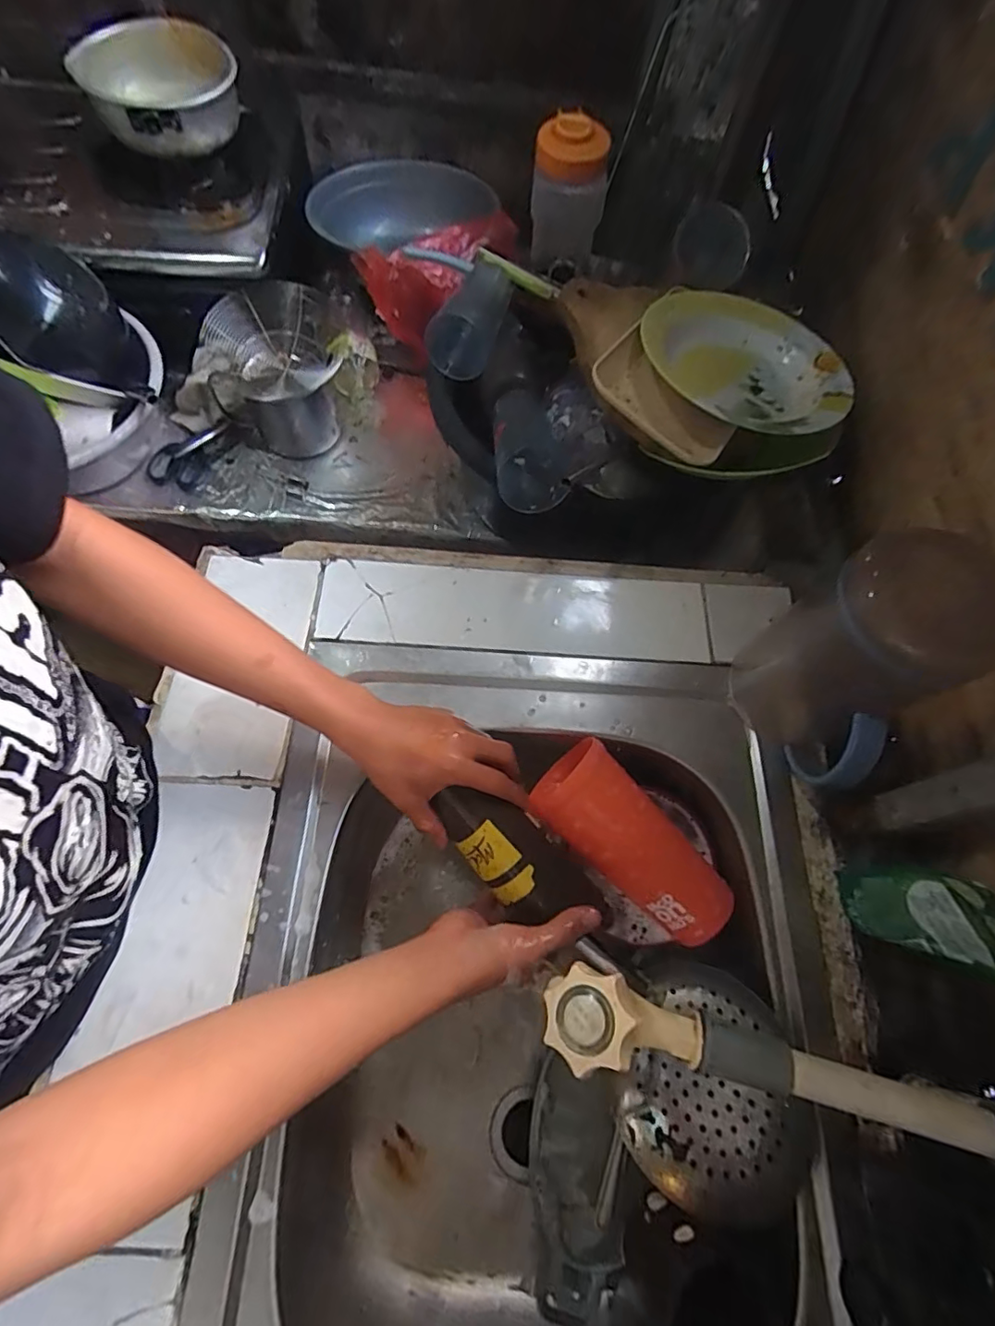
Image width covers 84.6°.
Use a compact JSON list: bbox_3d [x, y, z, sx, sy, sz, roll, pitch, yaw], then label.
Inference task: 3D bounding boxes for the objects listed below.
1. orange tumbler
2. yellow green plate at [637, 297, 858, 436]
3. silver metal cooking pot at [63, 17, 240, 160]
[{"bbox_3d":[0.119,0.166,0.491,0.187,0.073,0.080,44,70,4],"label":"orange tumbler"},{"bbox_3d":[0.257,-0.303,0.568,0.200,0.040,0.200,1,65,-3],"label":"yellow green plate"},{"bbox_3d":[-0.462,-0.792,0.754,0.195,0.076,0.223,-30,70,-16],"label":"silver metal cooking pot"}]

